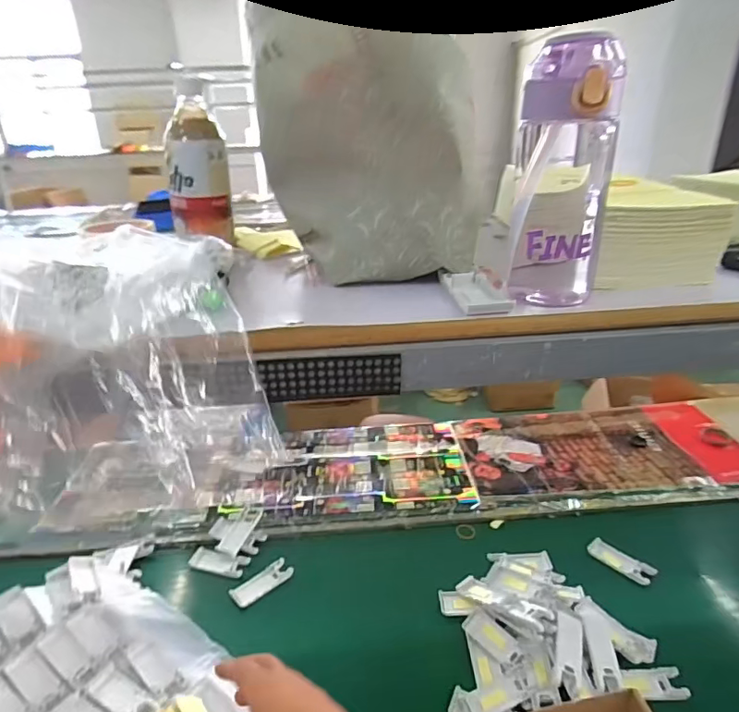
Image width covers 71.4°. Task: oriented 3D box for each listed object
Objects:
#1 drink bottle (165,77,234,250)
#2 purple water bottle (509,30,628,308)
[{"bbox_3d":[-0.199,-0.223,0.589,0.065,0.165,0.054,-10,26,-17],"label":"drink bottle"},{"bbox_3d":[0.145,-0.129,0.391,0.070,0.192,0.067,7,26,19],"label":"purple water bottle"}]

